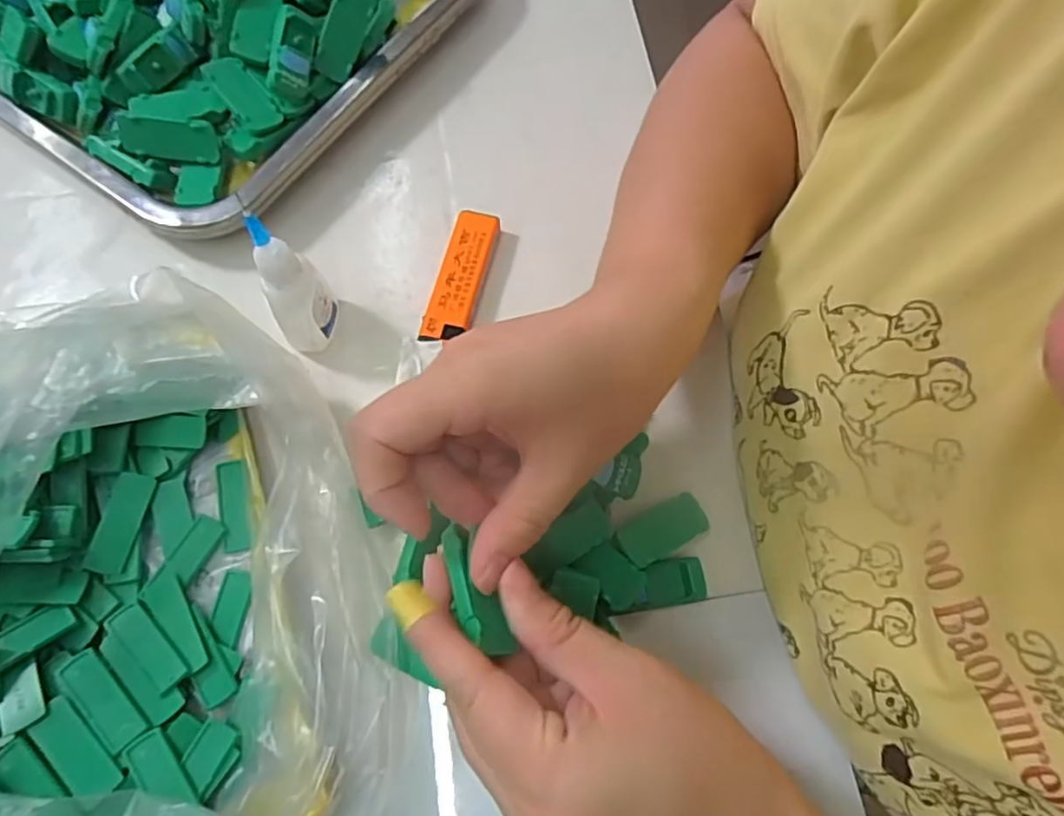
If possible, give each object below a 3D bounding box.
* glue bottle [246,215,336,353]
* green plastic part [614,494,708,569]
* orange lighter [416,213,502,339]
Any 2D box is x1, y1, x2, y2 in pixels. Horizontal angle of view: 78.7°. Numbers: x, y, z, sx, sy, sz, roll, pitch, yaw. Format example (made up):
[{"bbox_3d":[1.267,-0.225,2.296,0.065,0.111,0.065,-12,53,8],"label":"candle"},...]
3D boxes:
[{"bbox_3d":[-0.108,-0.054,0.291,0.027,0.085,0.022,-27,74,-14],"label":"glue bottle"},{"bbox_3d":[0.060,0.055,0.296,0.040,0.013,0.020,-26,73,-13],"label":"green plastic part"},{"bbox_3d":[-0.037,-0.066,0.336,0.026,0.014,0.076,15,69,1],"label":"orange lighter"}]

